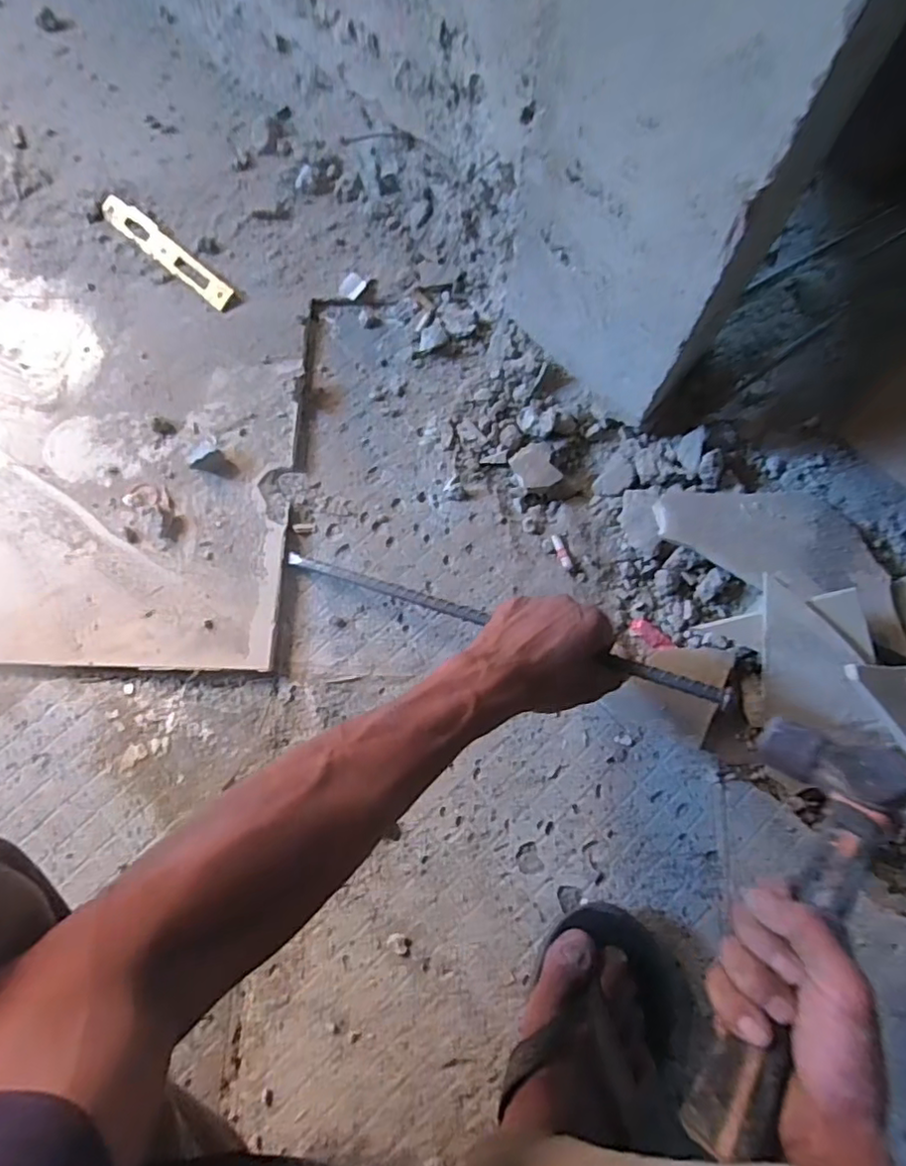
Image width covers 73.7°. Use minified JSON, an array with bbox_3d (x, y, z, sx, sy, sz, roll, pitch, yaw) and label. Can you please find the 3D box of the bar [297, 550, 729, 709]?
[{"bbox_3d":[0.022,0.029,0.499,0.390,0.012,0.011,17,76,22],"label":"bar"}]

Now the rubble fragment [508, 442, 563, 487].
[{"bbox_3d":[0.081,-0.116,0.596,0.045,0.013,0.045,0,76,1],"label":"rubble fragment"}]

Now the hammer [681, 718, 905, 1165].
[{"bbox_3d":[0.203,0.201,0.360,0.105,0.054,0.251,37,65,9],"label":"hammer"}]

